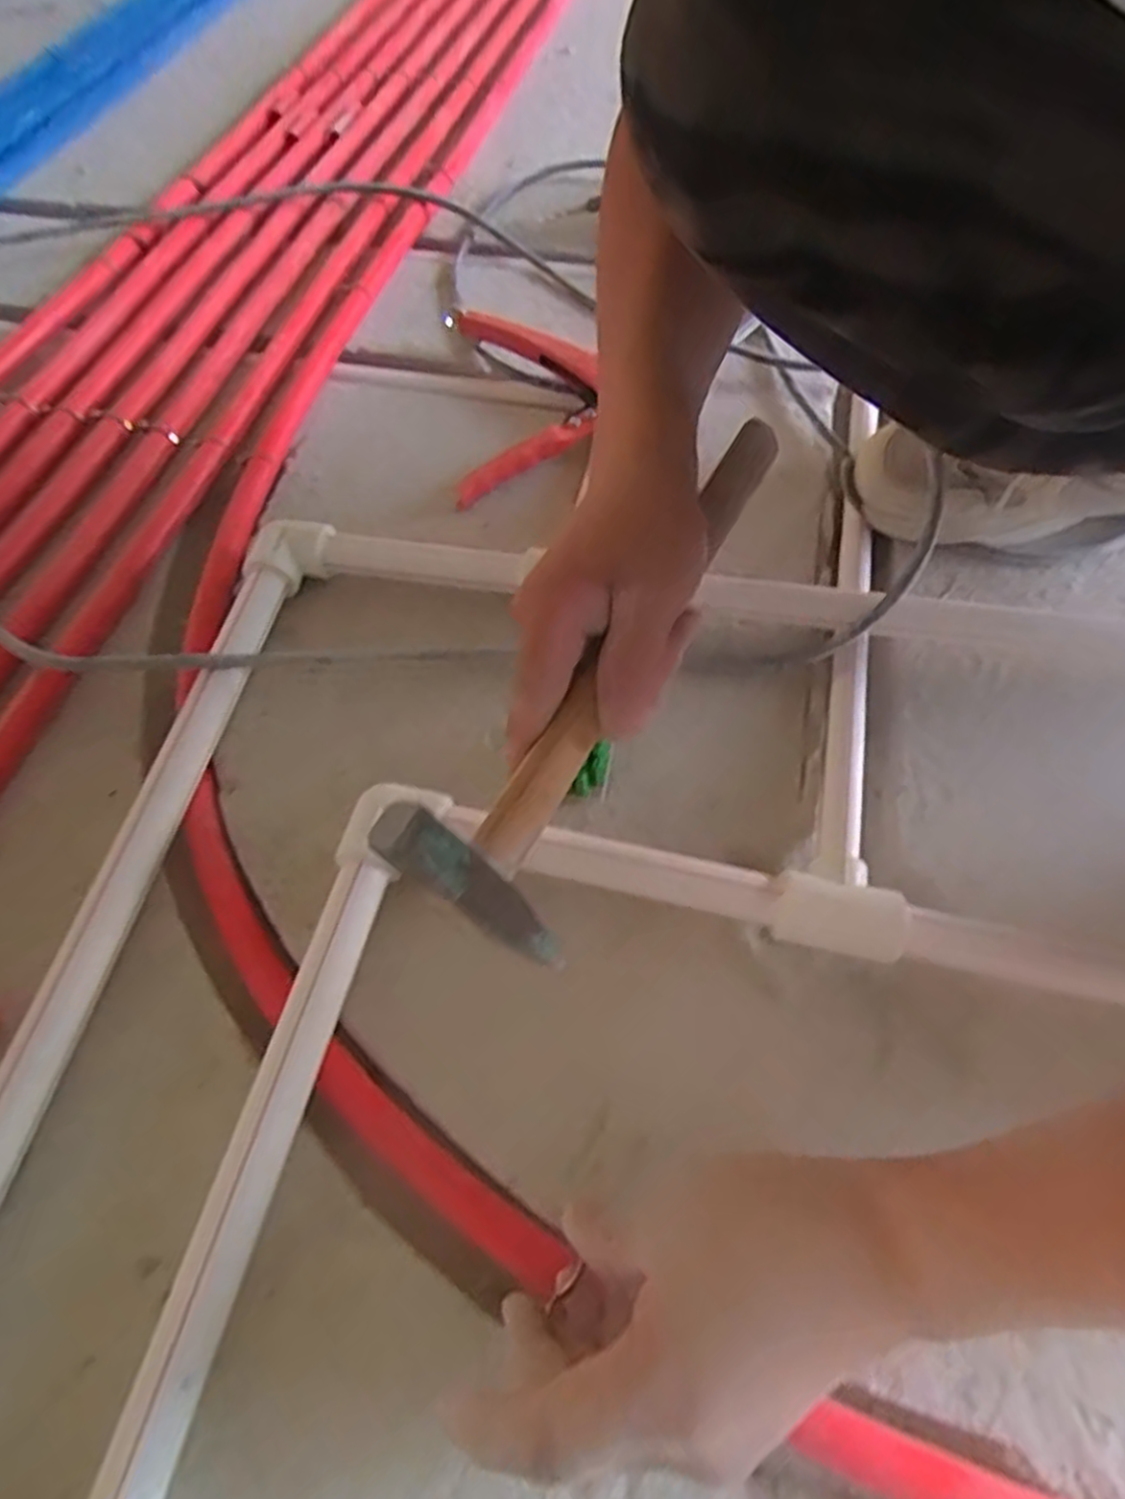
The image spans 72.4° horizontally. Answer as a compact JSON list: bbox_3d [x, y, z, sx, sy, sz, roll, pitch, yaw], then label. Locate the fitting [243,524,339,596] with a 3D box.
[{"bbox_3d":[-0.178,-0.126,0.511,0.045,0.033,0.044,5,60,4],"label":"fitting"}]

